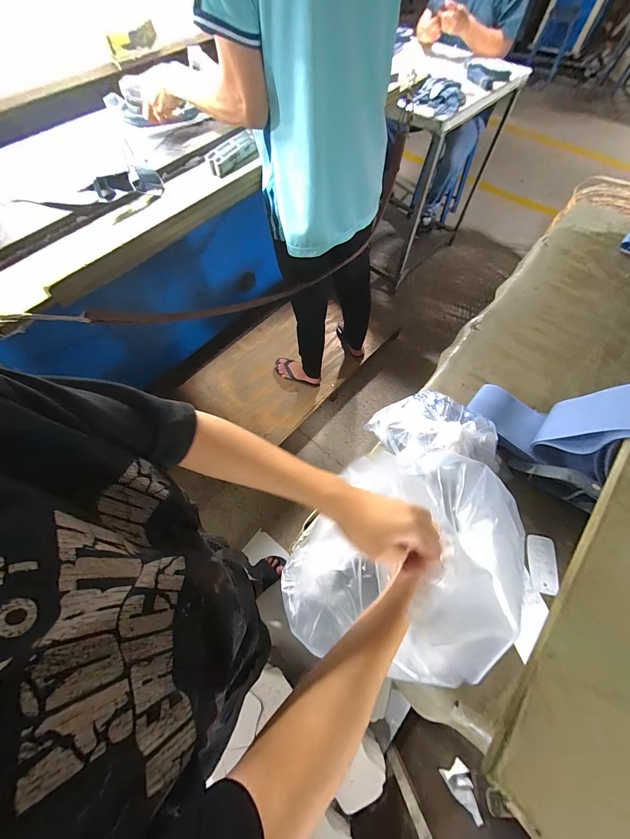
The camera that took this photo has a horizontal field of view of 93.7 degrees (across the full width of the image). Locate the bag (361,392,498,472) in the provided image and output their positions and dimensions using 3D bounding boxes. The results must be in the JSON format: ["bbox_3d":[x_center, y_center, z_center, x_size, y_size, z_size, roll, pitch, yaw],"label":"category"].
[{"bbox_3d":[0.249,0.025,0.640,0.240,0.163,0.166,3,65,1],"label":"bag"}]

